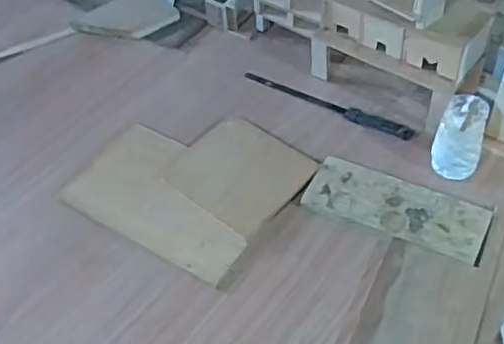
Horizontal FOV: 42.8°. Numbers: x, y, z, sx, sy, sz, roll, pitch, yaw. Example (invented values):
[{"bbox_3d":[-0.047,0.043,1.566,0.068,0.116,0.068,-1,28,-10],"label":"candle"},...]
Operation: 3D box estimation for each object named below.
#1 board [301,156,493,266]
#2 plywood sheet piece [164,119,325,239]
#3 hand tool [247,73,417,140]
[{"bbox_3d":[0.193,0.046,0.869,0.237,0.011,0.094,19,52,23],"label":"board"},{"bbox_3d":[-0.018,-0.002,0.938,0.179,0.009,0.169,31,58,30],"label":"plywood sheet piece"},{"bbox_3d":[0.121,-0.110,1.024,0.291,0.018,0.028,24,54,26],"label":"hand tool"}]

